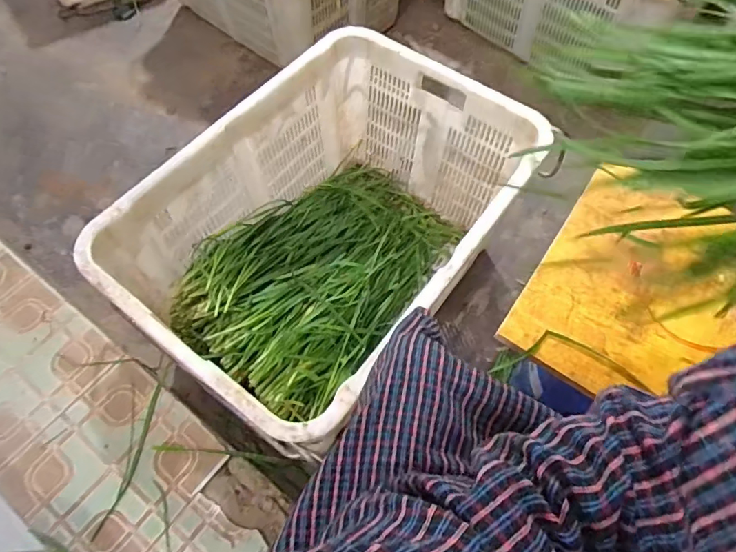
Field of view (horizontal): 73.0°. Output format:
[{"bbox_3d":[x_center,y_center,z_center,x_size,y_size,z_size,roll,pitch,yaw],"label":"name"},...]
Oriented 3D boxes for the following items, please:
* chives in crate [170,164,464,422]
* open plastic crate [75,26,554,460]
[{"bbox_3d":[-0.077,-0.030,1.006,0.340,0.208,0.583,33,66,16],"label":"chives in crate"},{"bbox_3d":[-0.050,-0.058,0.912,0.463,0.346,0.670,32,66,16],"label":"open plastic crate"}]

